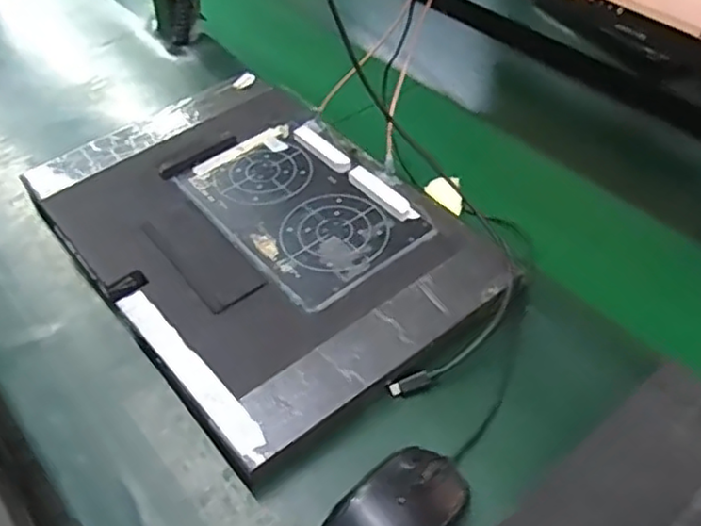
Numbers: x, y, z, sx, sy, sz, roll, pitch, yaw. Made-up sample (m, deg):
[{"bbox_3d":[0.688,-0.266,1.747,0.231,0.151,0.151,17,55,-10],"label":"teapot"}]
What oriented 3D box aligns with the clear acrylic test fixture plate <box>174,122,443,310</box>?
[{"bbox_3d":[-0.043,-0.053,0.584,0.139,0.011,0.203,-30,54,-25],"label":"clear acrylic test fixture plate"}]

